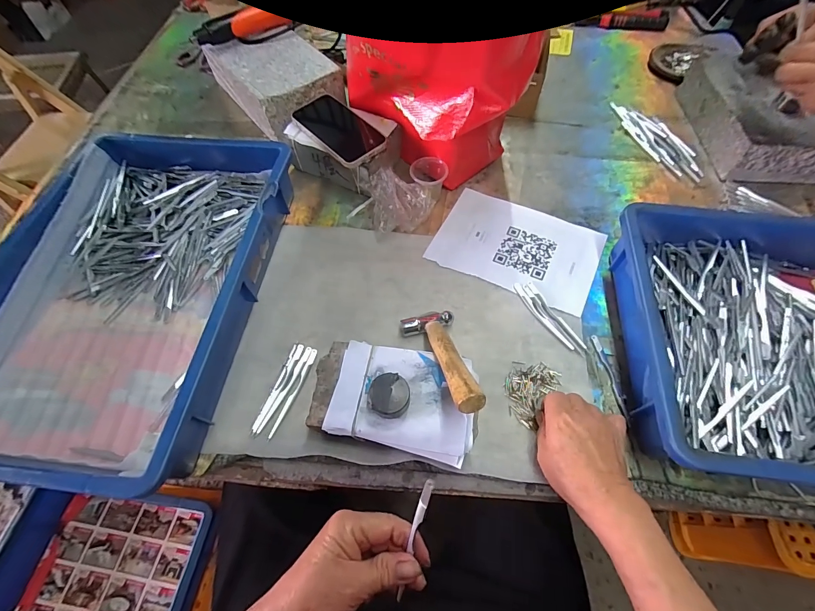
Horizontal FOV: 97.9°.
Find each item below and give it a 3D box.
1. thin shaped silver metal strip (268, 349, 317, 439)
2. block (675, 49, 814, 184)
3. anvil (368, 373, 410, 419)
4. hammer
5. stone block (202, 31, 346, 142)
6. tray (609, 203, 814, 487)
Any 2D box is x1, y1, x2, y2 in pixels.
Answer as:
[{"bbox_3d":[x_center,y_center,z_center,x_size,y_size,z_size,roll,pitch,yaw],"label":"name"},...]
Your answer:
[{"bbox_3d":[-0.125,0.095,0.393,0.008,0.008,0.102,17,64,9],"label":"thin shaped silver metal strip"},{"bbox_3d":[0.550,-0.304,0.561,0.147,0.067,0.243,0,63,0],"label":"block"},{"bbox_3d":[-0.017,0.086,0.336,0.037,0.020,0.039,0,63,0],"label":"anvil"},{"bbox_3d":[0.038,0.049,0.355,0.058,0.017,0.152,-15,26,-7],"label":"hammer"},{"bbox_3d":[-0.222,-0.381,0.609,0.145,0.080,0.216,-39,69,-17],"label":"stone block"},{"bbox_3d":[0.450,0.036,0.376,0.427,0.084,0.301,6,63,4],"label":"tray"}]

